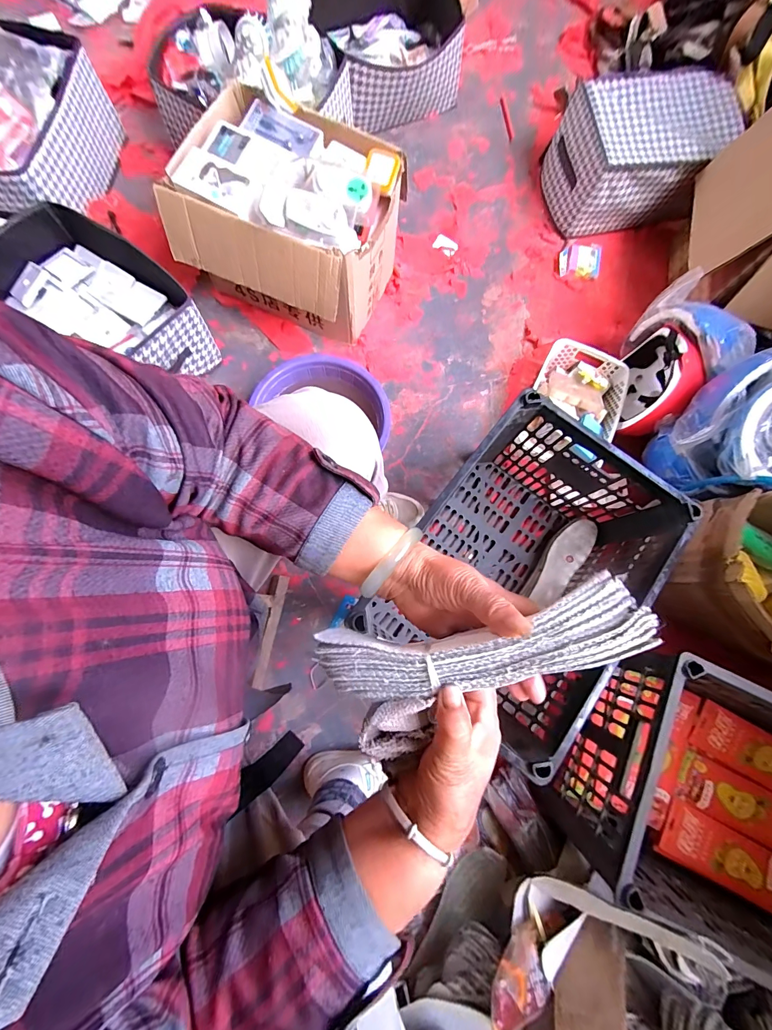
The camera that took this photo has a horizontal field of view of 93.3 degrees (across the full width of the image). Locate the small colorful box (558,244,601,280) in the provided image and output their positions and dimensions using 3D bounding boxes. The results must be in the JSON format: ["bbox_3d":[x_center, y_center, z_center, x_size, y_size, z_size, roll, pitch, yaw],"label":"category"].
[{"bbox_3d":[0.528,-0.691,0.990,0.117,0.021,0.105,4,77,-1],"label":"small colorful box"}]

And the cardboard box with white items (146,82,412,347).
[{"bbox_3d":[-0.202,-0.606,0.807,0.398,0.301,0.326,21,77,2],"label":"cardboard box with white items"}]

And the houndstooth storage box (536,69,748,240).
[{"bbox_3d":[0.661,-0.941,0.956,0.421,0.189,0.282,-7,77,-4],"label":"houndstooth storage box"}]

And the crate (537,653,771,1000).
[{"bbox_3d":[0.601,0.485,0.579,0.534,0.229,0.338,26,77,4],"label":"crate"}]

